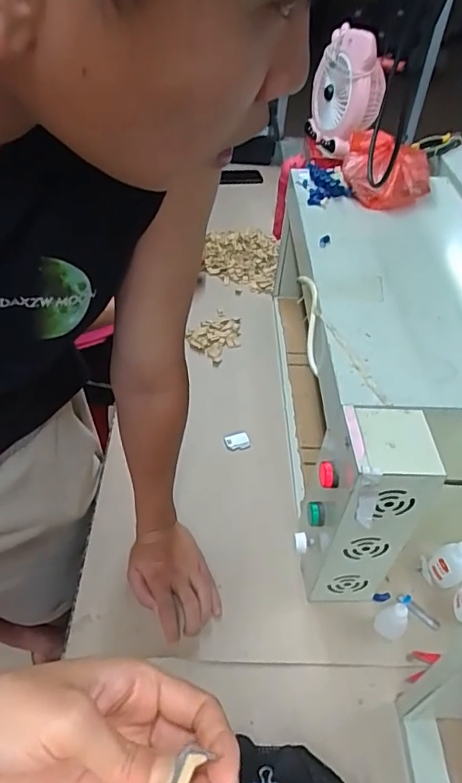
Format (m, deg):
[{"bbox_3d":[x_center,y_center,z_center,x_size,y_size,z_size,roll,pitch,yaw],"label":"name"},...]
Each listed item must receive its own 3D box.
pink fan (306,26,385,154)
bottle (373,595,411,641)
[{"bbox_3d":[0.324,-0.853,1.472,0.151,0.284,0.187,0,46,-6],"label":"pink fan"},{"bbox_3d":[0.195,0.271,0.616,0.025,0.082,0.025,-10,47,-16],"label":"bottle"}]

